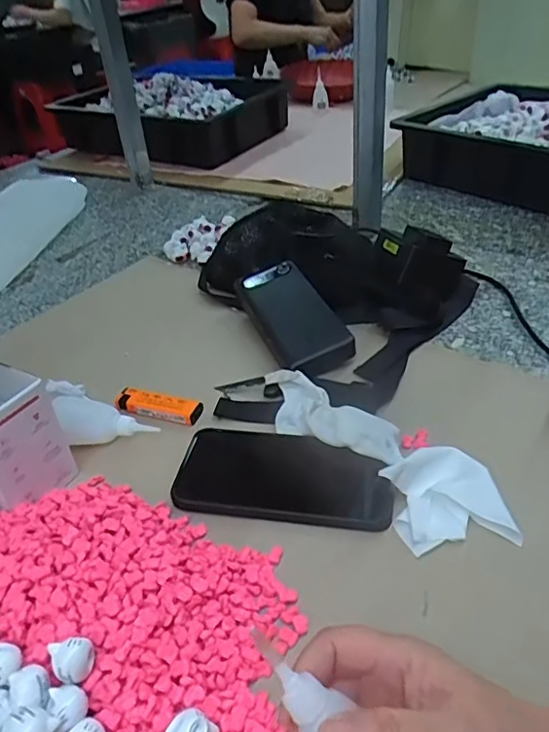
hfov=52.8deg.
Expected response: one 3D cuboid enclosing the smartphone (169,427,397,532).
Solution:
[{"bbox_3d":[0.005,0.082,0.424,0.167,0.011,0.080,6,38,15],"label":"smartphone"}]

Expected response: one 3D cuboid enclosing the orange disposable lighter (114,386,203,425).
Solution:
[{"bbox_3d":[-0.106,0.035,0.506,0.082,0.009,0.022,8,38,18],"label":"orange disposable lighter"}]

